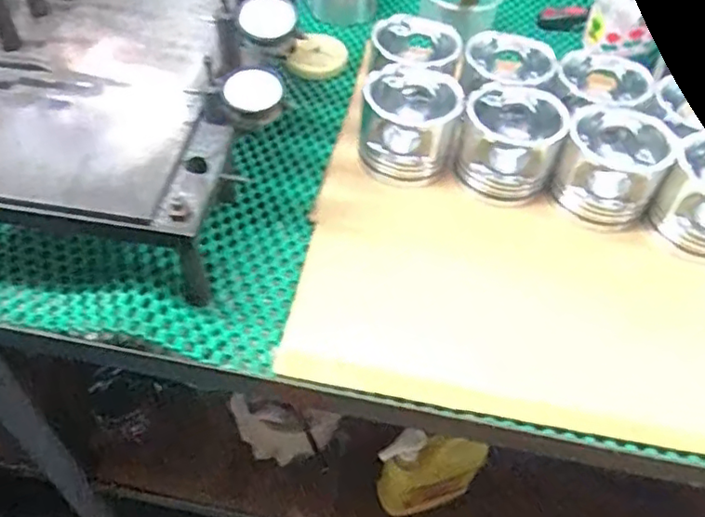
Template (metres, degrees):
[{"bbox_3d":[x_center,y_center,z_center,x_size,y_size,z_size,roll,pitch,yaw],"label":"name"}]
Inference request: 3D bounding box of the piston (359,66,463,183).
[{"bbox_3d":[0.066,-0.158,0.730,0.110,0.093,0.112,4,50,-2],"label":"piston"}]

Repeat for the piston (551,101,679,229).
[{"bbox_3d":[0.295,-0.101,0.704,0.110,0.107,0.110,24,52,14],"label":"piston"}]

